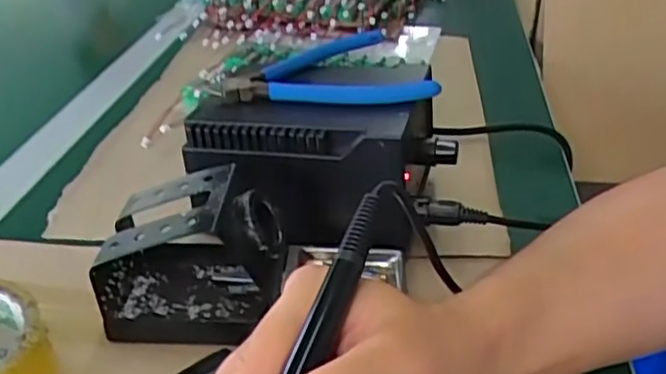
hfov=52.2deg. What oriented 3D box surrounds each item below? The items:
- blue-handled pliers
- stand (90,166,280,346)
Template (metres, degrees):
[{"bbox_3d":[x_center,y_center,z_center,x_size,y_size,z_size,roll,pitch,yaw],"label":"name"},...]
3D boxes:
[{"bbox_3d":[-0.004,-0.084,0.462,0.144,0.021,0.108,3,32,5],"label":"blue-handled pliers"},{"bbox_3d":[-0.074,0.036,0.371,0.112,0.074,0.071,3,31,4],"label":"stand"}]

